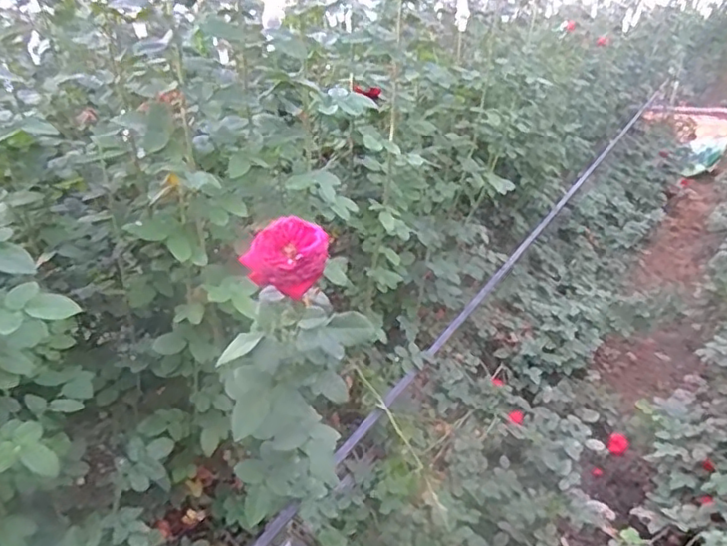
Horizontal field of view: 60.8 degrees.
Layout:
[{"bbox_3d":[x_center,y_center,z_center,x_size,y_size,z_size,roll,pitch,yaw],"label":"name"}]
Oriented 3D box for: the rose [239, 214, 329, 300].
[{"bbox_3d":[-0.076,-0.015,0.604,0.081,0.062,0.051,2,23,2],"label":"rose"}]

